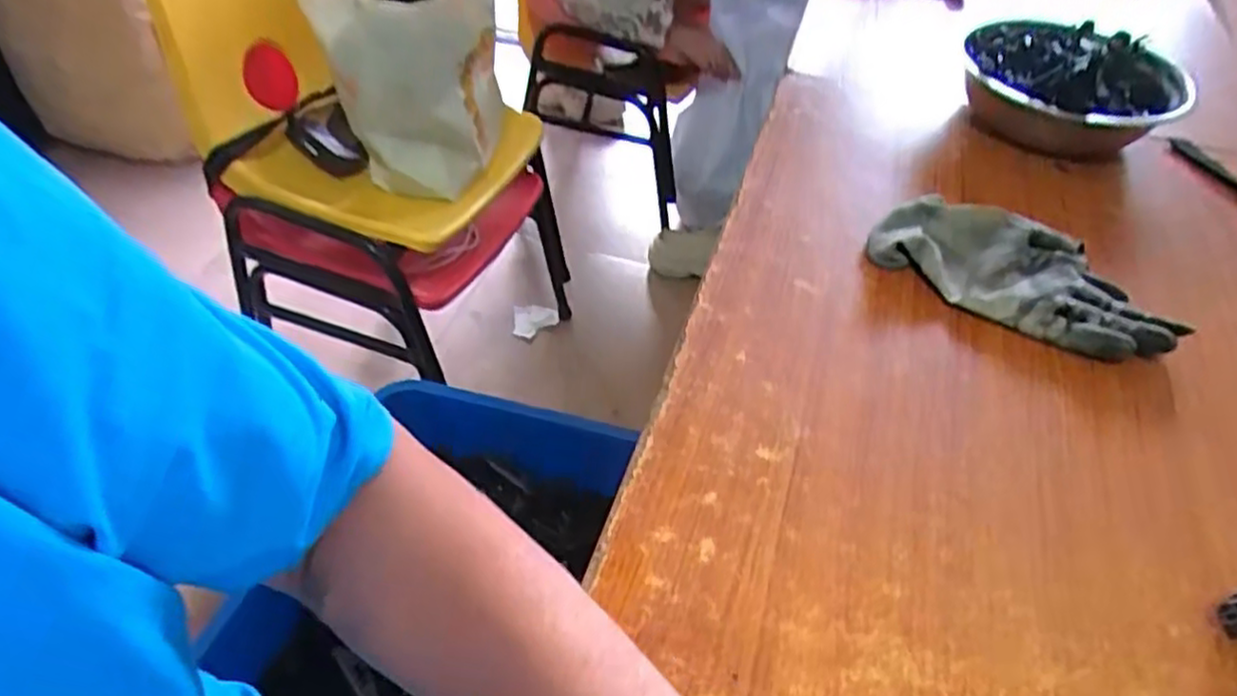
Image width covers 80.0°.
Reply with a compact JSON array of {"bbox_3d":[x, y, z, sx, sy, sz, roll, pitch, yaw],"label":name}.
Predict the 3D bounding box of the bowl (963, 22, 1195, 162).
[{"bbox_3d":[0.427,-0.249,0.701,0.179,0.079,0.176,13,46,10],"label":"bowl"}]

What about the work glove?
[{"bbox_3d":[0.290,-0.057,0.535,0.199,0.028,0.107,24,49,20],"label":"work glove"}]

